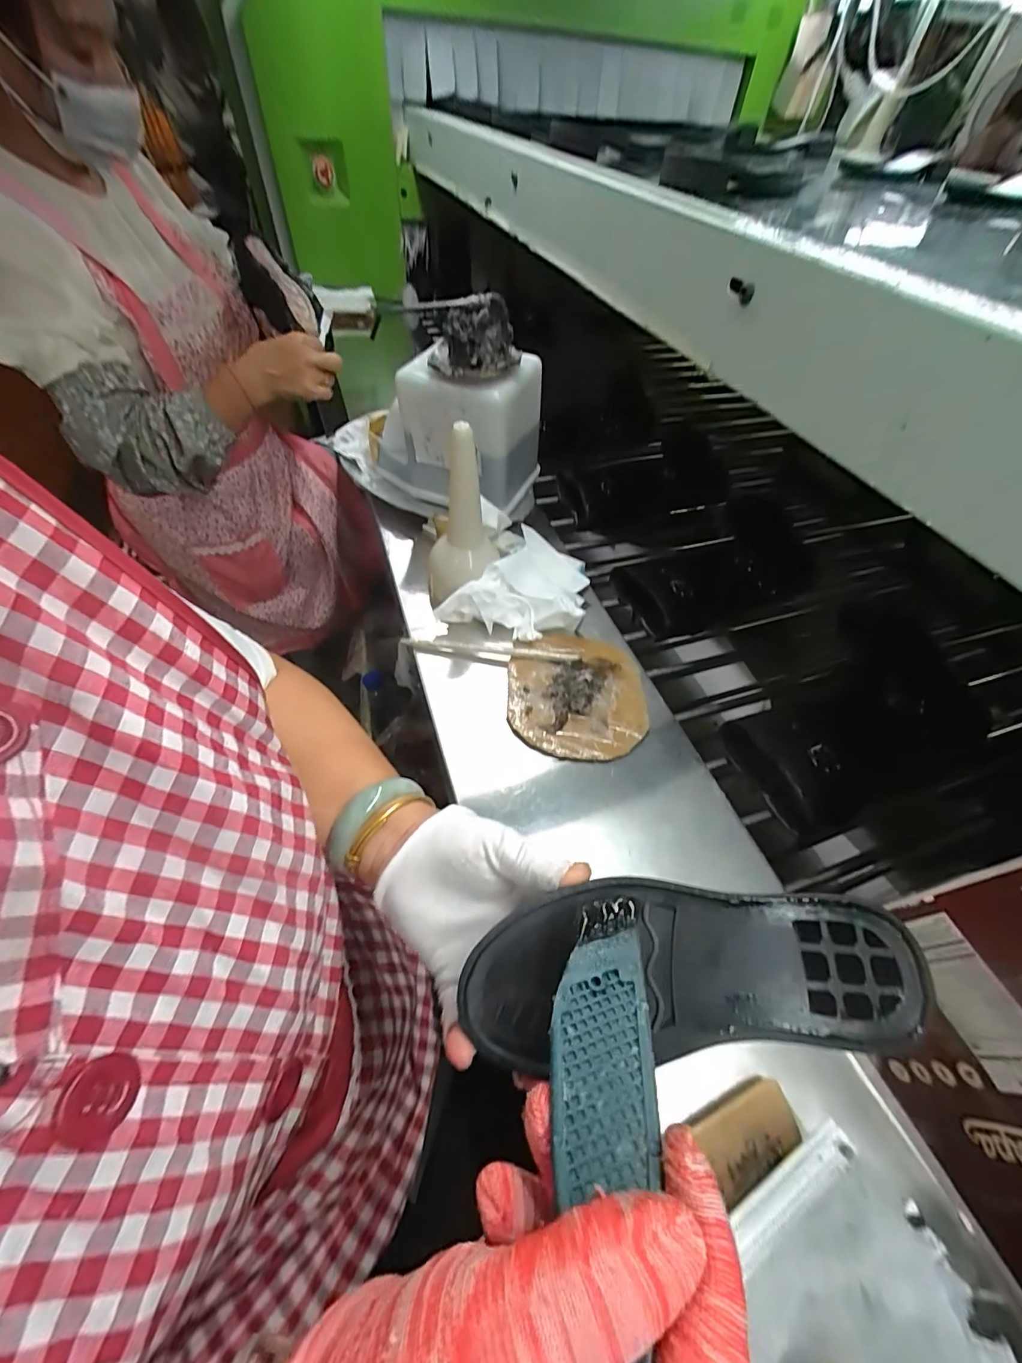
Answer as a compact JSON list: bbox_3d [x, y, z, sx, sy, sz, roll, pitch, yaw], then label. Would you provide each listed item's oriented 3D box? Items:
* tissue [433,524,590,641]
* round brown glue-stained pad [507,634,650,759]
[{"bbox_3d":[0.014,-0.125,0.559,0.154,0.047,0.161,13,53,6],"label":"tissue"},{"bbox_3d":[0.069,0.009,0.483,0.141,0.010,0.151,2,53,-2],"label":"round brown glue-stained pad"}]

